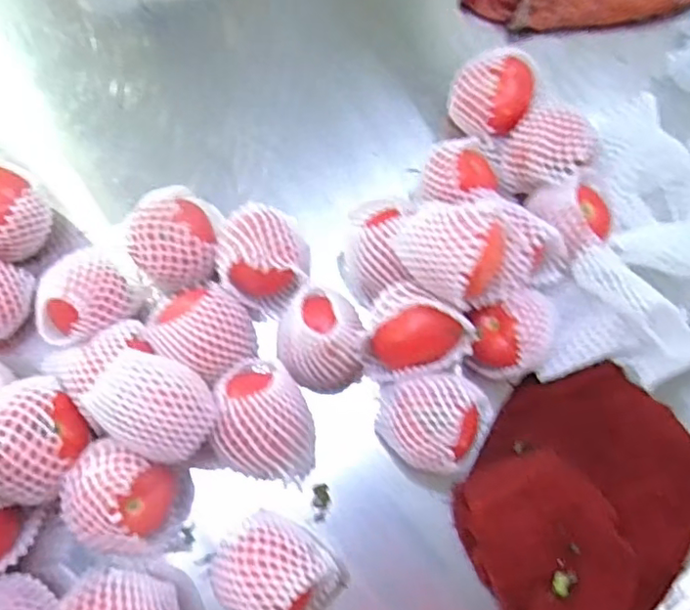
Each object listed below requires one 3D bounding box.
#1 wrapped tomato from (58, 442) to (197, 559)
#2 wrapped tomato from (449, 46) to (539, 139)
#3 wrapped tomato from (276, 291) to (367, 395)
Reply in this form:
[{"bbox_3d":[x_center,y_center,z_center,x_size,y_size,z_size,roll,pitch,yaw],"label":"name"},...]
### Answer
[{"bbox_3d":[-0.169,0.144,0.448,0.077,0.070,0.072,20,74,5],"label":"wrapped tomato"},{"bbox_3d":[0.135,-0.192,0.549,0.072,0.069,0.076,0,73,0],"label":"wrapped tomato"},{"bbox_3d":[-0.020,0.028,0.479,0.066,0.066,0.072,-4,74,-2],"label":"wrapped tomato"}]

